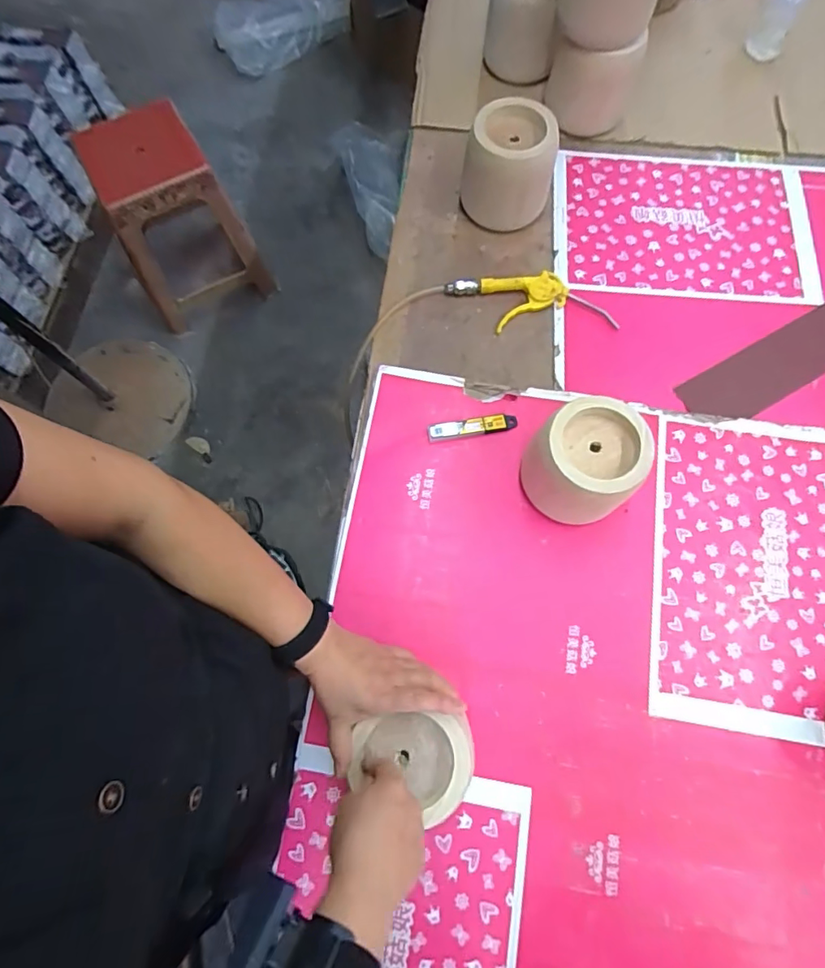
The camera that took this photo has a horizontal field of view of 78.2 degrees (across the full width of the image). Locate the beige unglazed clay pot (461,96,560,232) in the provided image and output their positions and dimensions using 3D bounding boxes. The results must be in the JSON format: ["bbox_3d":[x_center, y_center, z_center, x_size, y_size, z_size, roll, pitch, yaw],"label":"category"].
[{"bbox_3d":[0.157,-0.495,0.792,0.133,0.133,0.118,19,72,6],"label":"beige unglazed clay pot"}]

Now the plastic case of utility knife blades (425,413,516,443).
[{"bbox_3d":[0.087,-0.081,0.724,0.127,0.009,0.026,-8,72,-3],"label":"plastic case of utility knife blades"}]

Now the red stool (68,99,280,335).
[{"bbox_3d":[-0.613,-0.700,1.326,0.315,0.423,0.299,-25,75,-7],"label":"red stool"}]

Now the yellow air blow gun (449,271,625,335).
[{"bbox_3d":[0.180,-0.281,0.782,0.252,0.022,0.090,0,72,0],"label":"yellow air blow gun"}]

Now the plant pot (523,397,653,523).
[{"bbox_3d":[0.212,-0.025,0.644,0.124,0.128,0.125,0,73,0],"label":"plant pot"}]

